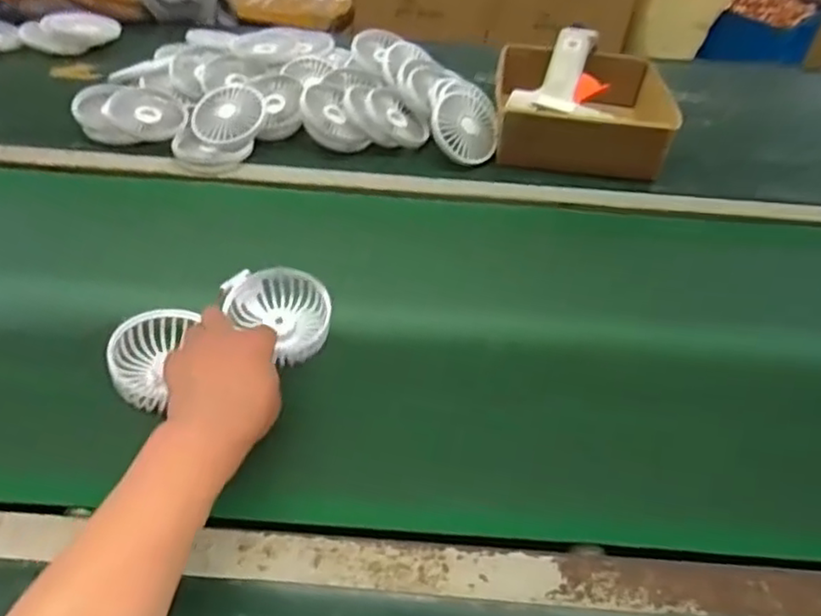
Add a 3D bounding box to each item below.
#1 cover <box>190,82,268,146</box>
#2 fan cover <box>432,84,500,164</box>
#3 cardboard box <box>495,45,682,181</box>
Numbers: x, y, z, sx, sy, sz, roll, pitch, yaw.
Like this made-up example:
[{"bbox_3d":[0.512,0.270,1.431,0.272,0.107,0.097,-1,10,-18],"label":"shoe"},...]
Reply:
[{"bbox_3d":[-0.217,-0.231,0.788,0.086,0.030,0.095,-45,67,-3],"label":"cover"},{"bbox_3d":[0.068,-0.218,0.786,0.085,0.025,0.084,38,77,-19],"label":"fan cover"},{"bbox_3d":[0.213,-0.252,0.836,0.209,0.059,0.218,7,44,3],"label":"cardboard box"}]

